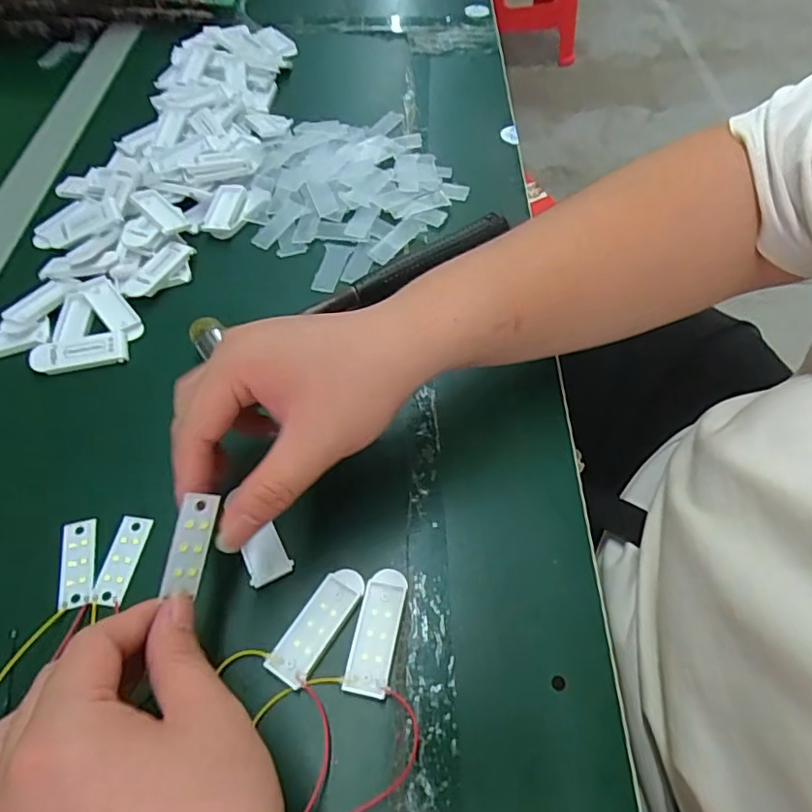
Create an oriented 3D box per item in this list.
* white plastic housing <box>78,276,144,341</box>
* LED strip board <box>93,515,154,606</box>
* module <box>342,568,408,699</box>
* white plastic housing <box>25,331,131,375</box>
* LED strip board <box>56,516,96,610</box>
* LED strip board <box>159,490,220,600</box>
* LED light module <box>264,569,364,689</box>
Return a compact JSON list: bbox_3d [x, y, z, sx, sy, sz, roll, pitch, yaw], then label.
[{"bbox_3d":[-0.201,-0.068,0.386,0.020,0.008,0.063,-36,64,-23],"label":"white plastic housing"},{"bbox_3d":[-0.147,0.078,0.293,0.017,0.004,0.045,7,56,3],"label":"LED strip board"},{"bbox_3d":[-0.014,0.106,0.270,0.020,0.005,0.058,11,56,6],"label":"module"},{"bbox_3d":[-0.211,-0.034,0.363,0.059,0.009,0.024,-9,57,-8],"label":"white plastic housing"},{"bbox_3d":[-0.169,0.080,0.293,0.017,0.004,0.046,-11,57,-10],"label":"LED strip board"},{"bbox_3d":[-0.090,0.058,0.239,0.016,0.004,0.040,15,84,-39],"label":"LED strip board"},{"bbox_3d":[-0.042,0.103,0.270,0.021,0.004,0.056,29,60,17],"label":"LED light module"}]

